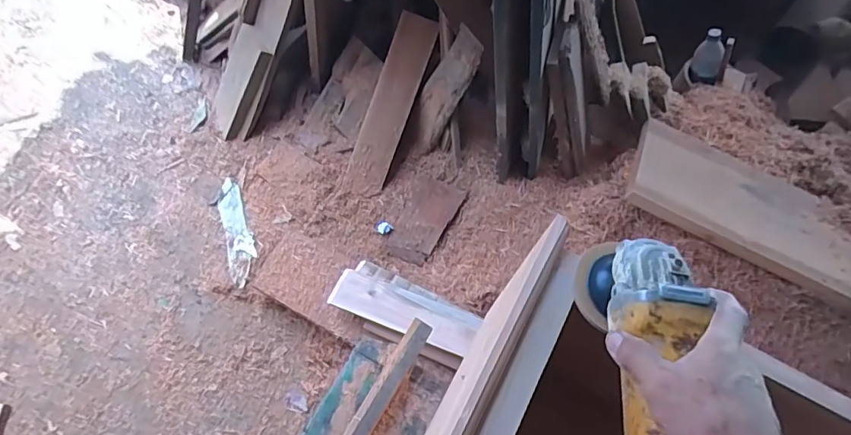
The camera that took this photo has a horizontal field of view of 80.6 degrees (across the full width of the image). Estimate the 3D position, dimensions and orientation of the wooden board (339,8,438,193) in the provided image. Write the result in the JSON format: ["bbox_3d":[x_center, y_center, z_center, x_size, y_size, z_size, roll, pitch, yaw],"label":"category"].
[{"bbox_3d":[-0.100,-0.309,1.421,0.112,0.033,0.505,21,103,-3],"label":"wooden board"}]

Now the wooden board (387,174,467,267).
[{"bbox_3d":[-0.009,0.005,1.403,0.148,0.015,0.246,26,73,23],"label":"wooden board"}]

